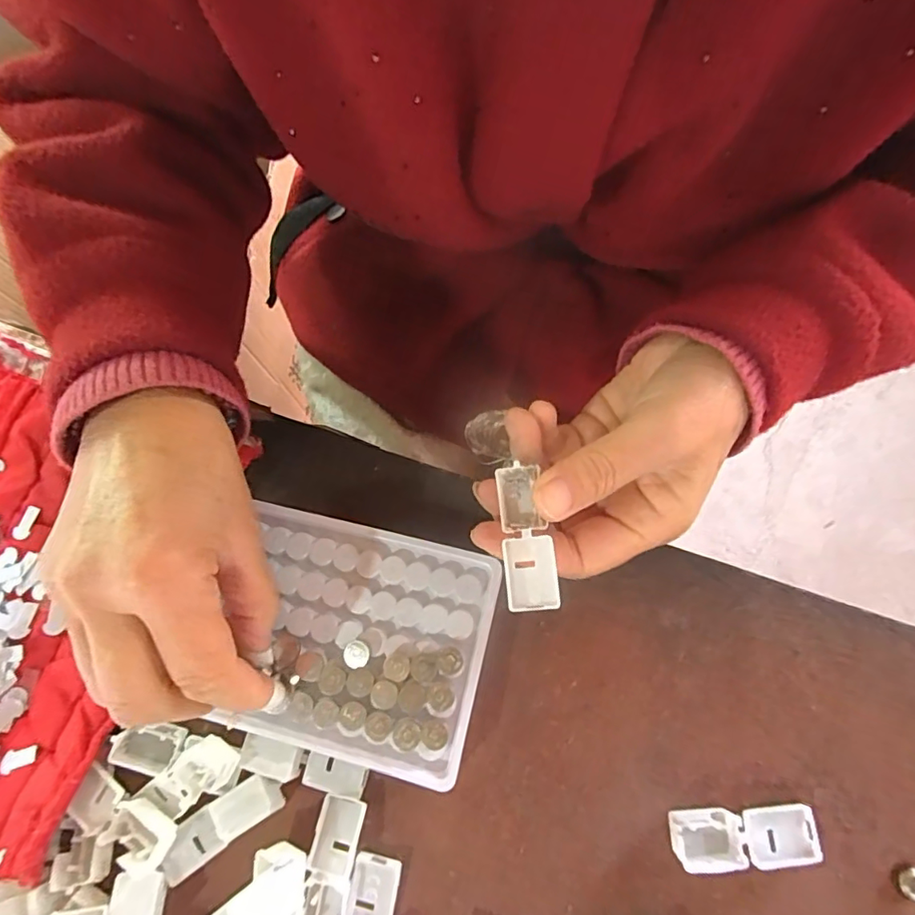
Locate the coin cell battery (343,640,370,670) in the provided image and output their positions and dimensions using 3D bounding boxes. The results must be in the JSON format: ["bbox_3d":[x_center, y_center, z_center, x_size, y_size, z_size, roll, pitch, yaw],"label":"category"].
[{"bbox_3d":[-0.044,0.085,0.228,0.011,0.004,0.011,-30,73,-7],"label":"coin cell battery"}]

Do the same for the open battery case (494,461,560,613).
[{"bbox_3d":[0.026,0.031,0.210,0.019,0.011,0.056,-7,72,-1],"label":"open battery case"}]

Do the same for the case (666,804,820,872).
[{"bbox_3d":[0.116,0.154,0.215,0.057,0.011,0.021,-3,71,2],"label":"case"}]

